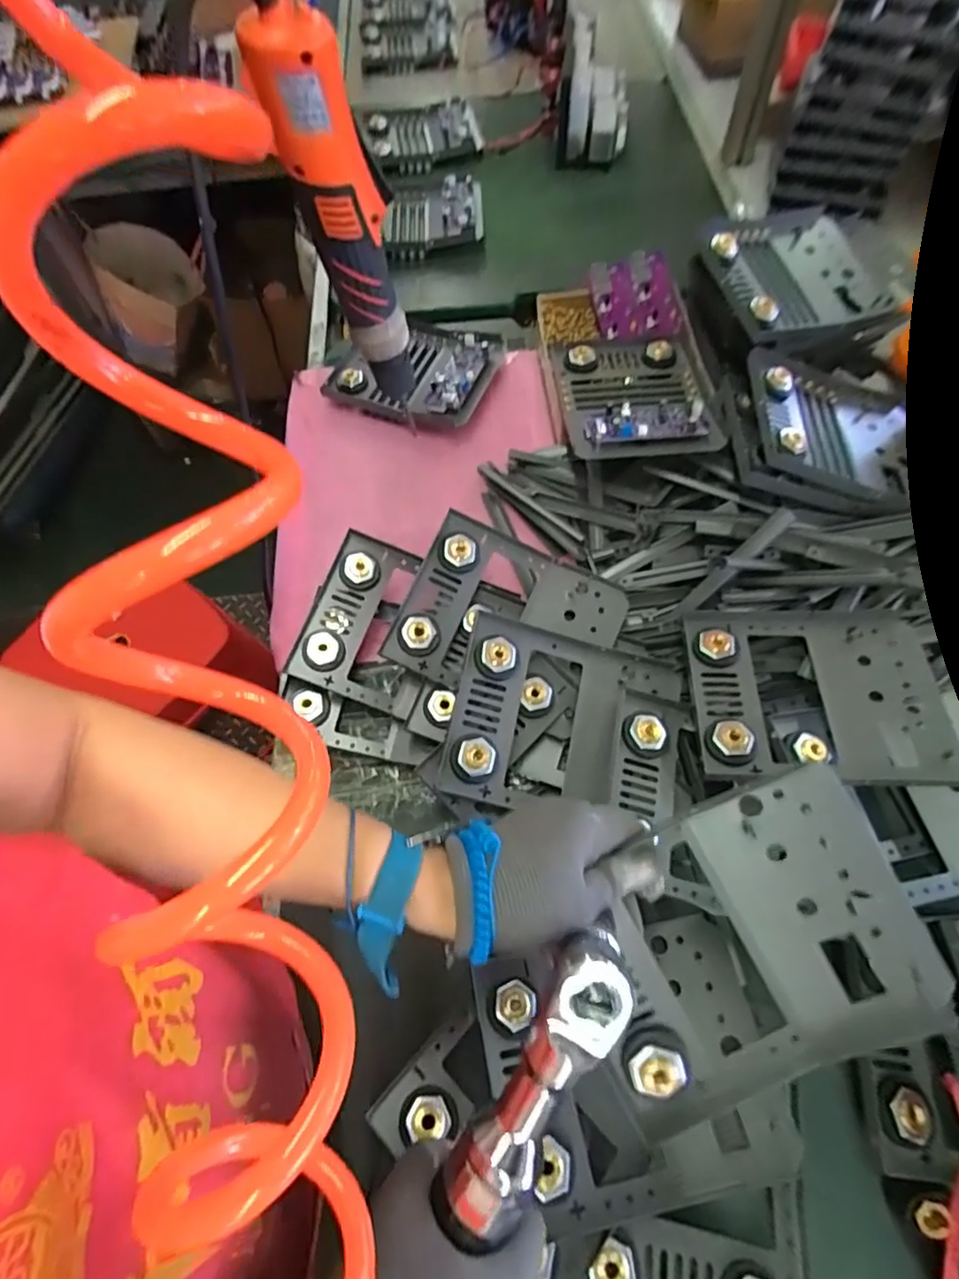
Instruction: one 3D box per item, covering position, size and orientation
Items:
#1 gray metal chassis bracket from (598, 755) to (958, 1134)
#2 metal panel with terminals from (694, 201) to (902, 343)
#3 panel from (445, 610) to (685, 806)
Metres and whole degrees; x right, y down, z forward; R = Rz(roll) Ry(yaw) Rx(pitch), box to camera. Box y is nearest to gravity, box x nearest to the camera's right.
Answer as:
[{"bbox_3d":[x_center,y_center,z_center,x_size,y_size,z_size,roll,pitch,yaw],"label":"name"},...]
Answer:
[{"bbox_3d":[0.143,0.168,0.342,0.178,0.040,0.155,-22,88,7],"label":"gray metal chassis bracket"},{"bbox_3d":[0.333,-0.388,0.641,0.202,0.033,0.150,-18,78,-19],"label":"metal panel with terminals"},{"bbox_3d":[0.071,0.067,0.491,0.176,0.051,0.154,11,65,8],"label":"panel"}]

